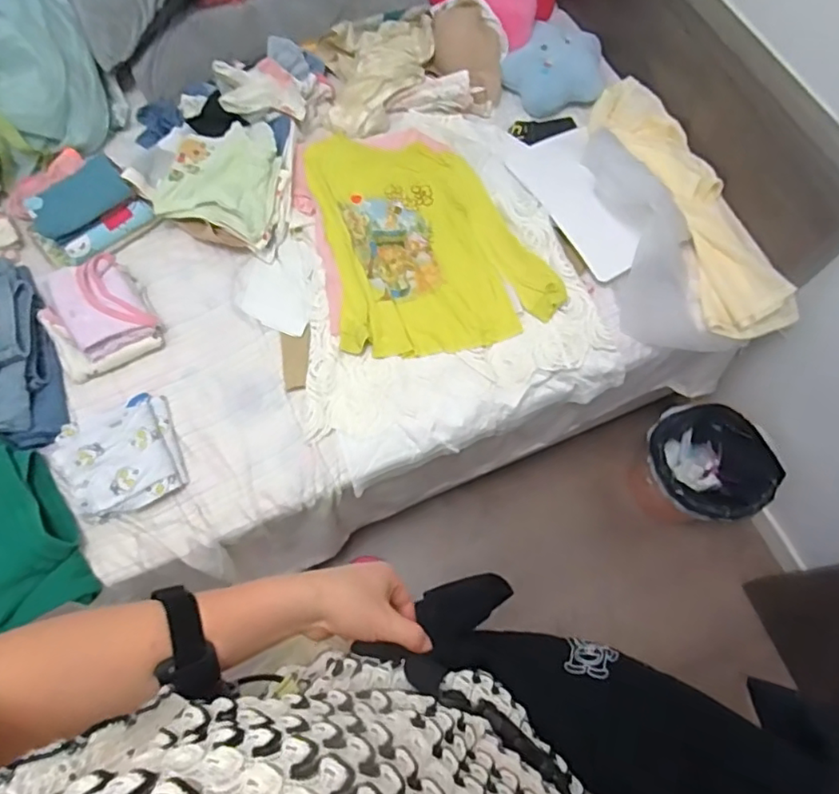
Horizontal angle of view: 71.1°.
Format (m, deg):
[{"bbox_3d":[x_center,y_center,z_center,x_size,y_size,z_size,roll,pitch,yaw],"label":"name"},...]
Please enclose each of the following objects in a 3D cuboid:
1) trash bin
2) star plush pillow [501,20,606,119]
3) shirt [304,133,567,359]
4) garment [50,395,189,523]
[{"bbox_3d":[0.641,0.174,1.366,0.256,0.290,0.238,0,70,0],"label":"trash bin"},{"bbox_3d":[0.281,-0.679,1.202,0.207,0.069,0.167,-16,71,-6],"label":"star plush pillow"},{"bbox_3d":[0.017,-0.302,1.077,0.372,0.031,0.460,-11,70,-4],"label":"shirt"},{"bbox_3d":[-0.480,0.096,0.940,0.174,0.063,0.179,-23,71,-8],"label":"garment"}]

